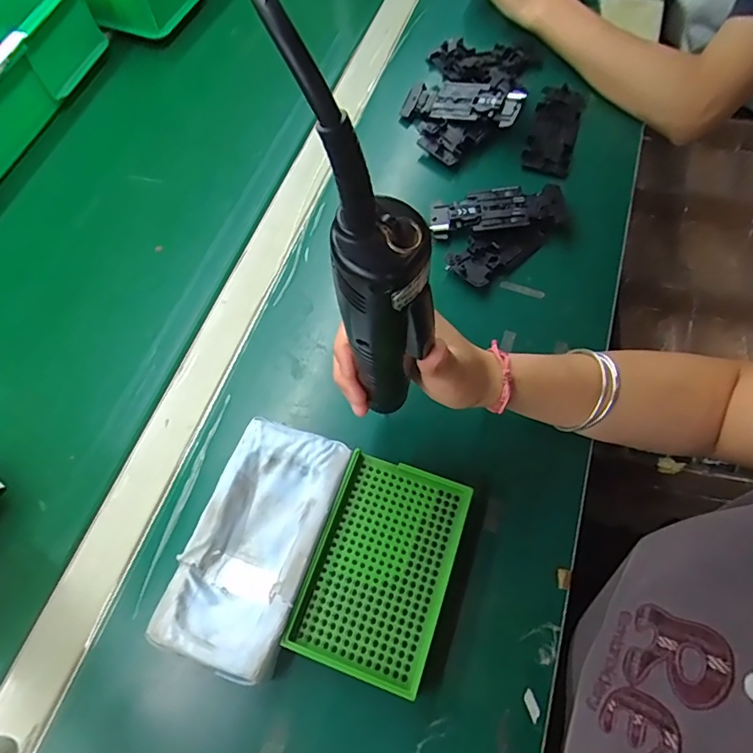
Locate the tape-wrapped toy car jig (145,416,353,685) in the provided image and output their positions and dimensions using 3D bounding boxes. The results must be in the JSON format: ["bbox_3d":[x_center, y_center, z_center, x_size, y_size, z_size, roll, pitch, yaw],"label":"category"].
[{"bbox_3d":[-0.081,0.111,0.349,0.080,0.022,0.158,16,66,8],"label":"tape-wrapped toy car jig"}]

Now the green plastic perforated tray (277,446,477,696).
[{"bbox_3d":[0.005,0.129,0.349,0.090,0.020,0.136,18,66,9],"label":"green plastic perforated tray"}]

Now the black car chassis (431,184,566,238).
[{"bbox_3d":[0.116,-0.159,0.481,0.122,0.019,0.048,-3,64,-1],"label":"black car chassis"}]

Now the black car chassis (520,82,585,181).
[{"bbox_3d":[0.190,-0.264,0.540,0.047,0.015,0.134,16,66,9],"label":"black car chassis"}]

